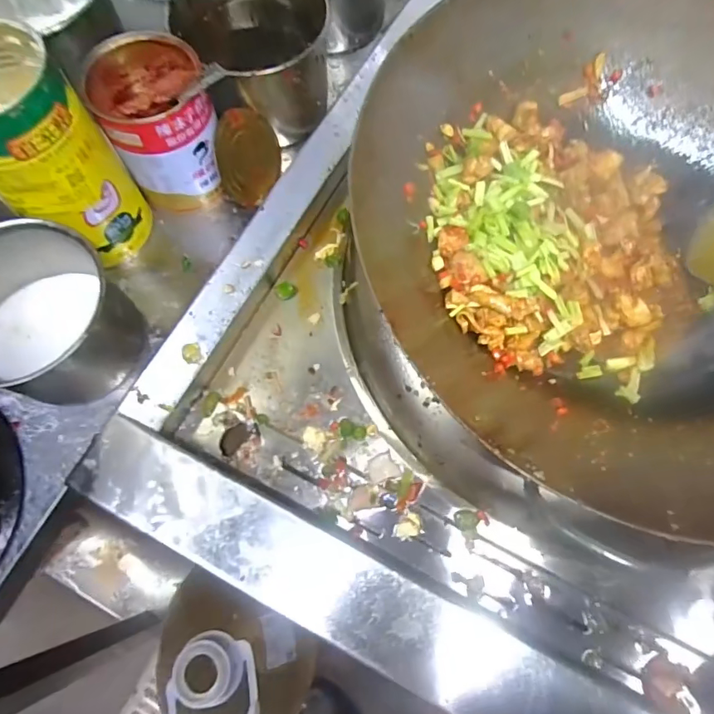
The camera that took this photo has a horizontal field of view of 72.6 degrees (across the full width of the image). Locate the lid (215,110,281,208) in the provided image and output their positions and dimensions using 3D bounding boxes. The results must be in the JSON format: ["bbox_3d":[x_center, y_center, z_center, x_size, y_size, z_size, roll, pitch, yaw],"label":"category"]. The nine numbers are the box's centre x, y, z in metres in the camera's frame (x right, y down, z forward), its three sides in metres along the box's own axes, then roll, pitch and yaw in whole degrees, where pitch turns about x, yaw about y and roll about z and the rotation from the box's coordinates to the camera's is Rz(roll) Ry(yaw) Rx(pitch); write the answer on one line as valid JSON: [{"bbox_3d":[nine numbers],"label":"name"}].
[{"bbox_3d":[-0.105,-0.195,0.473,0.008,0.080,0.085,15,73,31],"label":"lid"}]

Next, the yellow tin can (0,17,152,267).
[{"bbox_3d":[-0.250,-0.164,0.405,0.089,0.190,0.095,0,70,-1],"label":"yellow tin can"}]

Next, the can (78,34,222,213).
[{"bbox_3d":[-0.176,-0.211,0.454,0.090,0.122,0.102,-19,72,-7],"label":"can"}]

